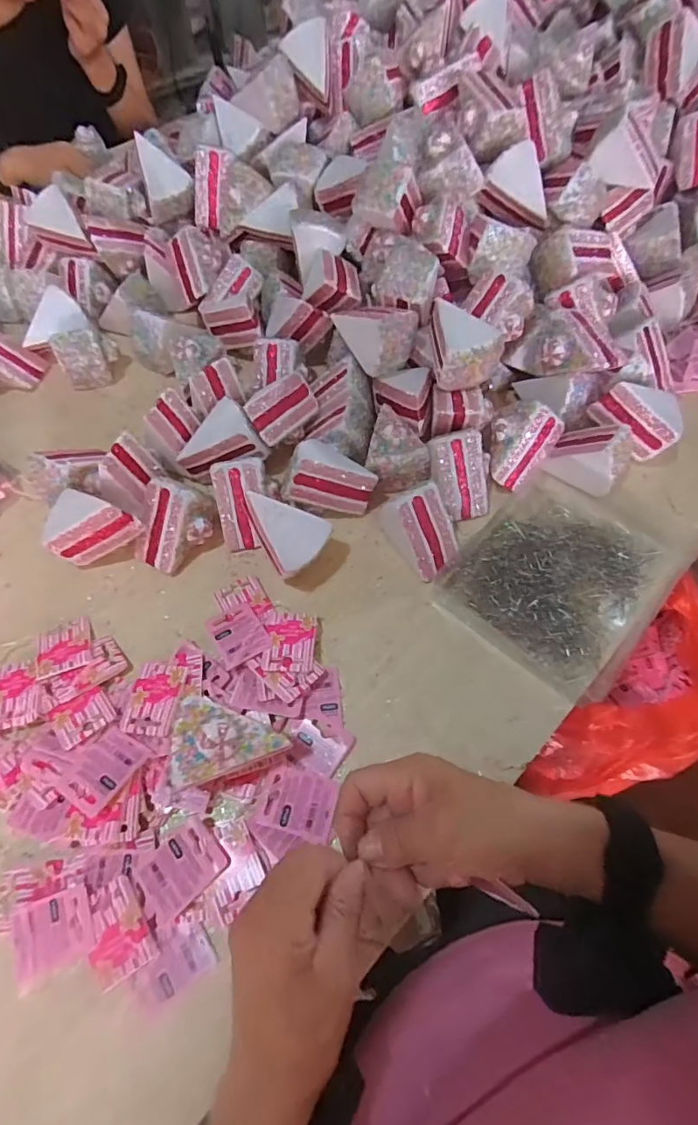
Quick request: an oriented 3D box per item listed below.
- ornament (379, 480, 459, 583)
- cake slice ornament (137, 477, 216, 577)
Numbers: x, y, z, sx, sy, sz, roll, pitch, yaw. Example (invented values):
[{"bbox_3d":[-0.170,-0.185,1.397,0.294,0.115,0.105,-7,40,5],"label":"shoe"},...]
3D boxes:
[{"bbox_3d":[0.077,-0.035,0.506,0.058,0.063,0.085,-31,65,-15],"label":"ornament"},{"bbox_3d":[-0.182,-0.041,0.512,0.065,0.063,0.085,25,65,14],"label":"cake slice ornament"}]

